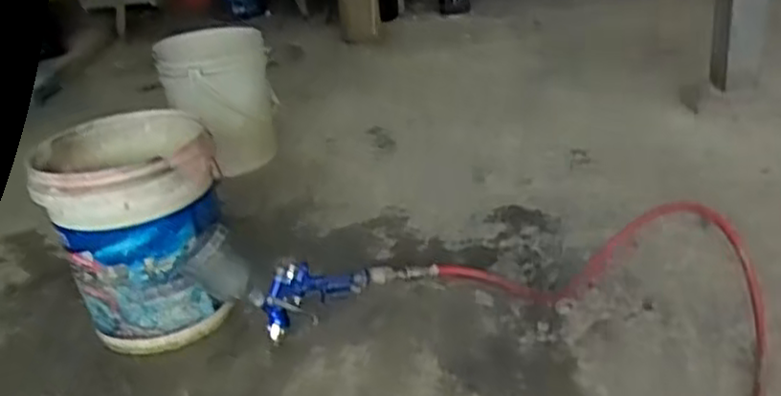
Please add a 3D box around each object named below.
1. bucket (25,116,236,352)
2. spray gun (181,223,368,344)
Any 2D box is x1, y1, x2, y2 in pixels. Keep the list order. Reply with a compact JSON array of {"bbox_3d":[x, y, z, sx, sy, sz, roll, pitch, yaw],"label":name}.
[{"bbox_3d":[-0.449,0.062,1.358,0.284,0.355,0.306,-14,28,-17],"label":"bucket"},{"bbox_3d":[-0.204,0.156,1.289,0.323,0.158,0.082,19,13,-31],"label":"spray gun"}]

